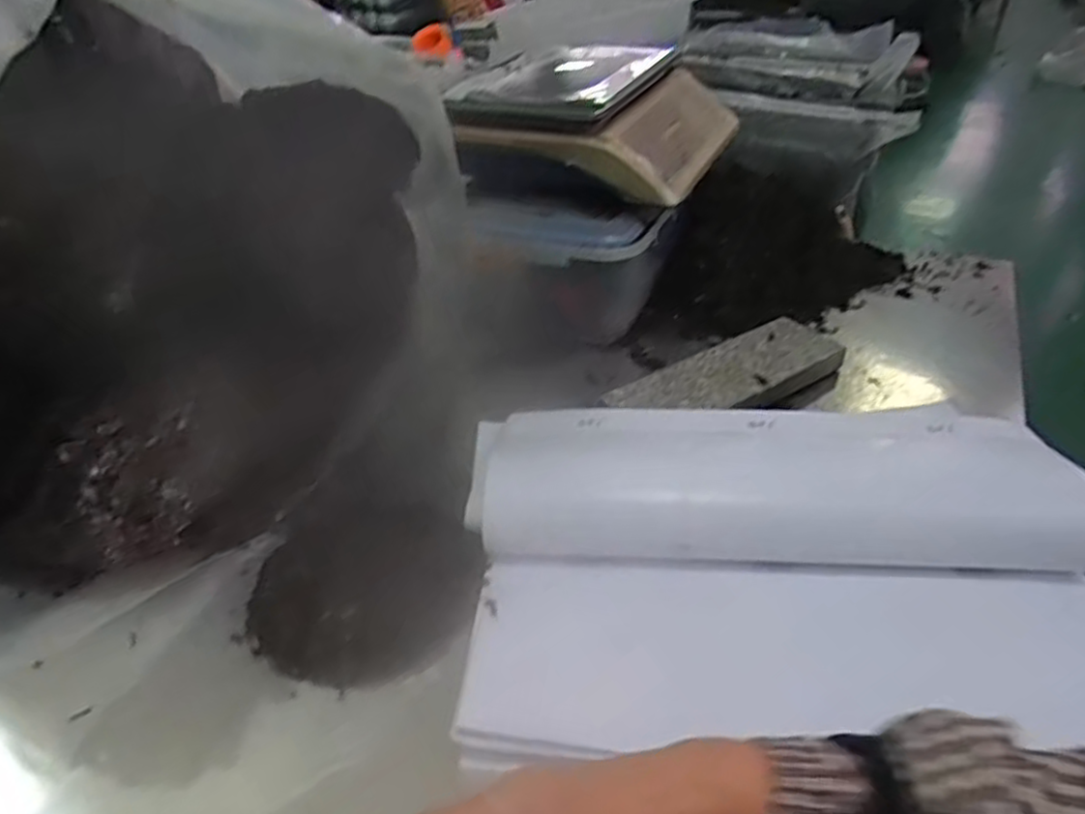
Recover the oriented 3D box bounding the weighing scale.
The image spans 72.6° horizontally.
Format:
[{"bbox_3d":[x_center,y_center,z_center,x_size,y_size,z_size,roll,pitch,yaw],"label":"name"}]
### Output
[{"bbox_3d":[0.080,-0.397,0.995,0.314,0.102,0.327,16,40,23],"label":"weighing scale"}]

